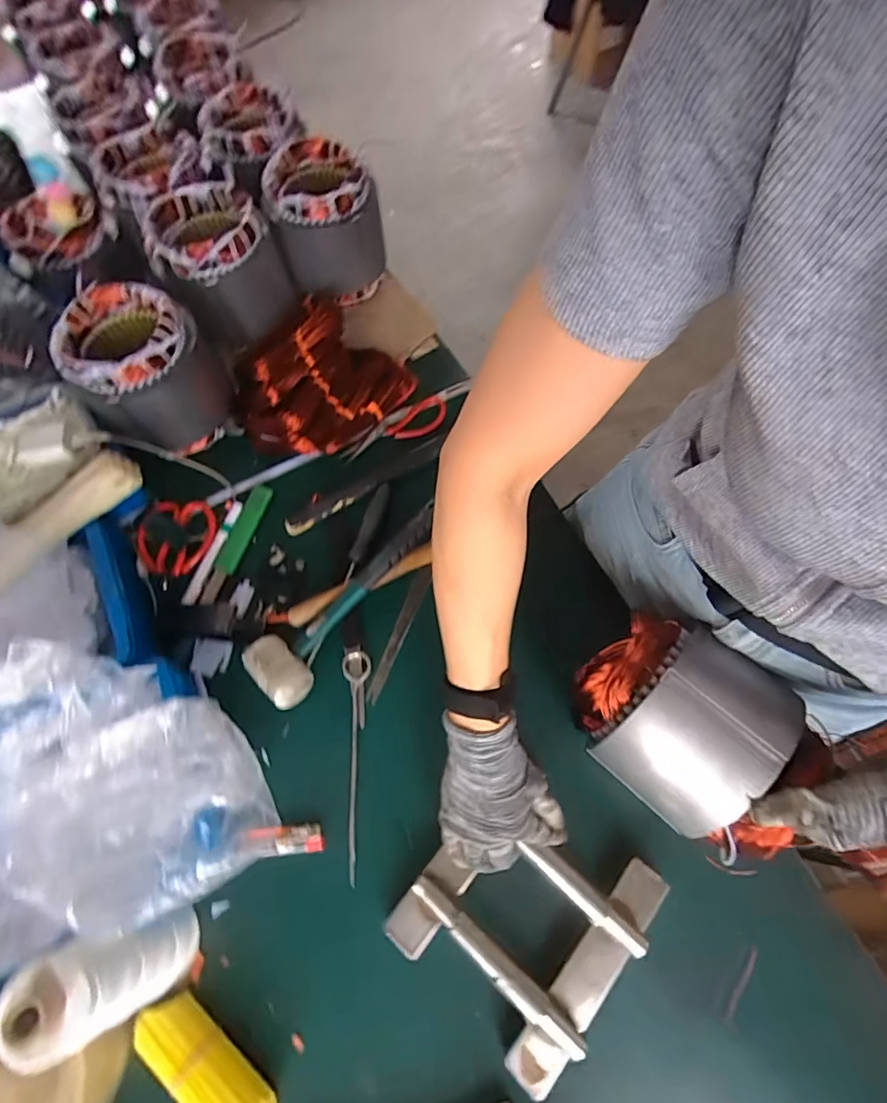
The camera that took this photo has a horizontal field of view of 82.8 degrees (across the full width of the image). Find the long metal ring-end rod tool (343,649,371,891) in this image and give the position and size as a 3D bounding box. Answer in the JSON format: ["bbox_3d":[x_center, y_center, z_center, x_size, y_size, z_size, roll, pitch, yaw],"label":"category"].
[{"bbox_3d":[-0.097,0.218,0.532,0.030,0.009,0.225,-1,68,3],"label":"long metal ring-end rod tool"}]

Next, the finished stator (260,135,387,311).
[{"bbox_3d":[-0.169,-0.464,0.723,0.140,0.157,0.128,-1,68,3],"label":"finished stator"}]

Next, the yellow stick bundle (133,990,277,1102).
[{"bbox_3d":[-0.202,0.437,0.426,0.131,0.029,0.042,39,75,17],"label":"yellow stick bundle"}]

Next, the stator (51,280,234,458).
[{"bbox_3d":[-0.366,-0.218,0.627,0.128,0.158,0.153,37,74,16],"label":"stator"}]

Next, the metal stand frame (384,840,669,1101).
[{"bbox_3d":[0.073,0.325,0.450,0.172,0.046,0.197,40,74,15],"label":"metal stand frame"}]

